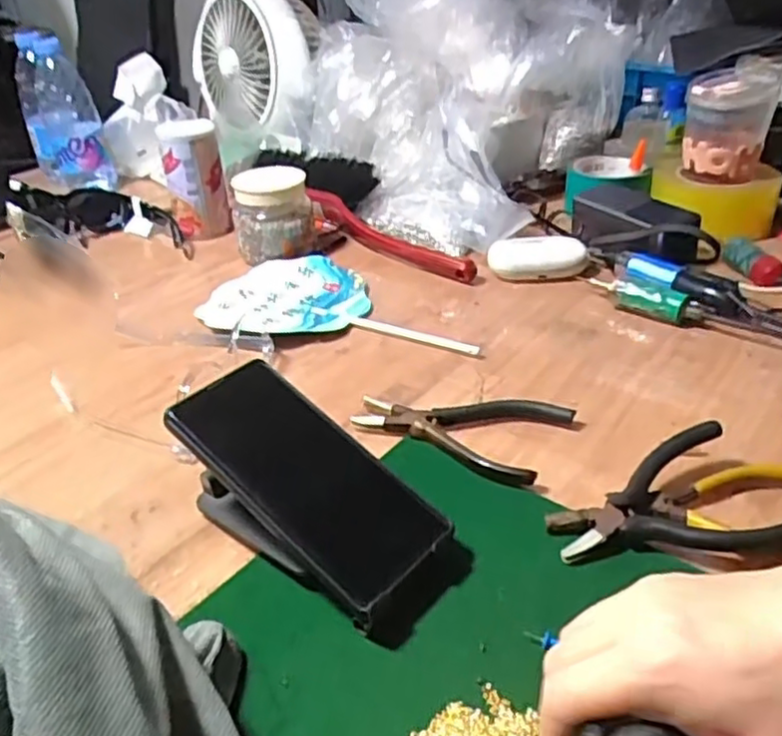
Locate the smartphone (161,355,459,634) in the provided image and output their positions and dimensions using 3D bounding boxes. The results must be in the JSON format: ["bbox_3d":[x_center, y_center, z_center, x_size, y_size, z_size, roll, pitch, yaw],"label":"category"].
[{"bbox_3d":[-0.048,0.060,0.400,0.161,0.015,0.075,40,48,19],"label":"smartphone"}]

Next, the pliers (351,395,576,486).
[{"bbox_3d":[0.047,0.037,0.492,0.133,0.014,0.079,15,37,28],"label":"pliers"}]

